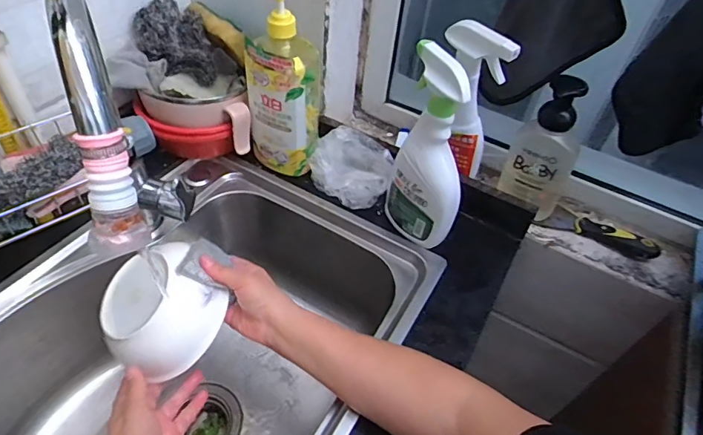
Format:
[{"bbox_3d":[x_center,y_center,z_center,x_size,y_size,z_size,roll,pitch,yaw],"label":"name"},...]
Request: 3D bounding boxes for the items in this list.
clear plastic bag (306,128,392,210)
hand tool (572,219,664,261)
[{"bbox_3d":[-0.002,-0.076,0.682,0.110,0.060,0.085,37,53,25],"label":"clear plastic bag"},{"bbox_3d":[0.375,0.028,0.653,0.109,0.027,0.025,29,50,20],"label":"hand tool"}]

